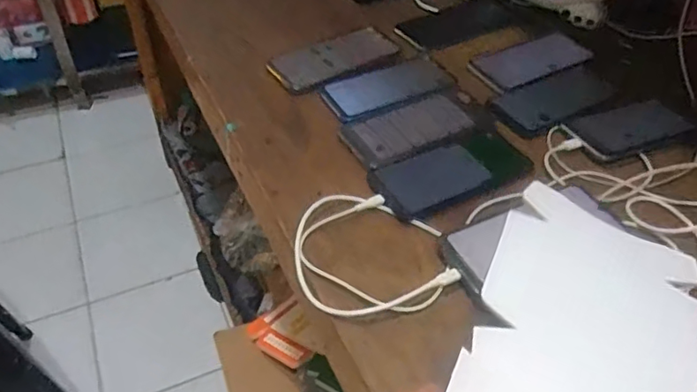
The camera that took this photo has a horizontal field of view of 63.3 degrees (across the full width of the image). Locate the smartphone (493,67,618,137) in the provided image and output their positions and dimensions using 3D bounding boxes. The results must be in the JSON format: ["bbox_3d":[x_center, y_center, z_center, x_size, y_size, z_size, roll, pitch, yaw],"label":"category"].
[{"bbox_3d":[0.246,-0.118,0.672,0.165,0.004,0.072,-24,51,-25],"label":"smartphone"}]

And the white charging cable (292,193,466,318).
[{"bbox_3d":[0.020,0.046,0.511,0.134,0.013,0.132,-4,45,-6],"label":"white charging cable"}]

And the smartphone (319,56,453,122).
[{"bbox_3d":[0.049,-0.132,0.689,0.165,0.005,0.075,-22,50,-23],"label":"smartphone"}]

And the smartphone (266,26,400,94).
[{"bbox_3d":[-0.018,-0.178,0.724,0.163,0.012,0.073,-24,50,-24],"label":"smartphone"}]

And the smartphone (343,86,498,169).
[{"bbox_3d":[0.080,-0.076,0.631,0.168,0.007,0.085,-21,49,-22],"label":"smartphone"}]

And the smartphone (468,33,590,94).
[{"bbox_3d":[0.235,-0.178,0.733,0.157,0.011,0.077,-20,49,-22],"label":"smartphone"}]

